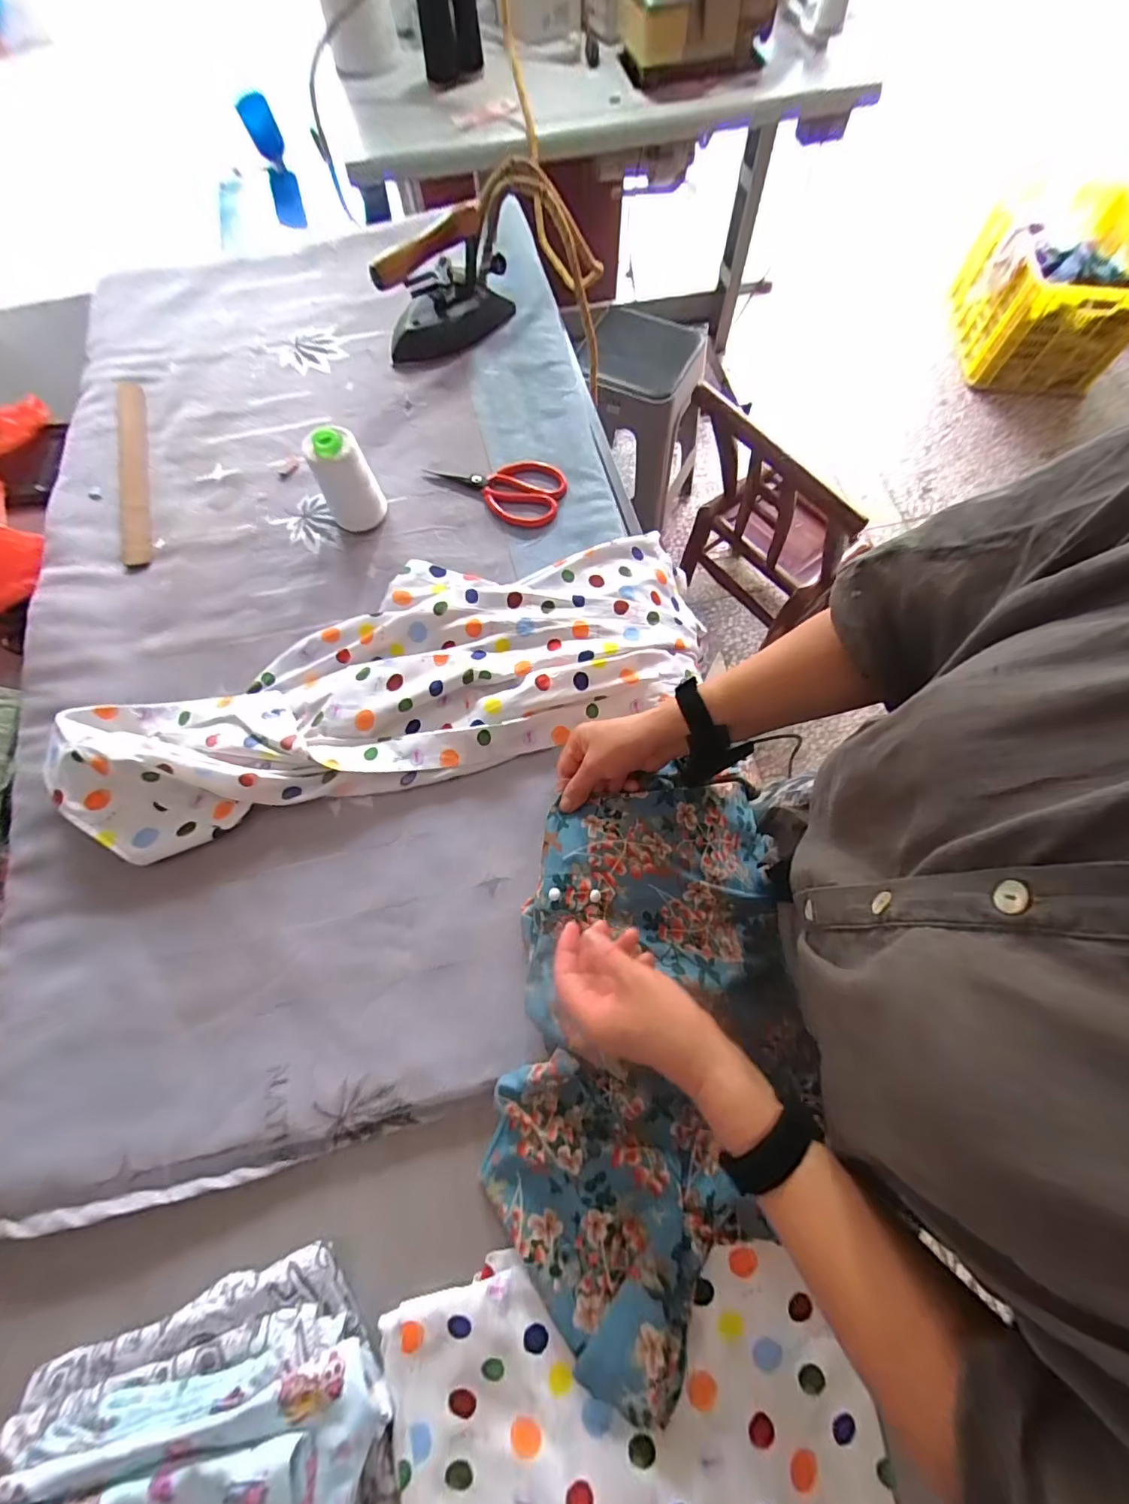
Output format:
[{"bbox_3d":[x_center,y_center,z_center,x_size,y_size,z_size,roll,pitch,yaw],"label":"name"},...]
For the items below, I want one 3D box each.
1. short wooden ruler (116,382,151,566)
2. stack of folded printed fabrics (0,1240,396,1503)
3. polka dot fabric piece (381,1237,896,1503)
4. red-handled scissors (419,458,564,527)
[{"bbox_3d":[-0.592,-0.390,0.715,0.039,0.011,0.341,-17,70,-4],"label":"short wooden ruler"},{"bbox_3d":[-0.251,0.493,0.351,0.240,0.050,0.182,-21,70,-6],"label":"stack of folded printed fabrics"},{"bbox_3d":[0.055,0.508,0.370,0.334,0.020,0.238,-9,66,-4],"label":"polka dot fabric piece"},{"bbox_3d":[-0.095,-0.354,0.685,0.193,0.011,0.105,15,71,7],"label":"red-handled scissors"}]

